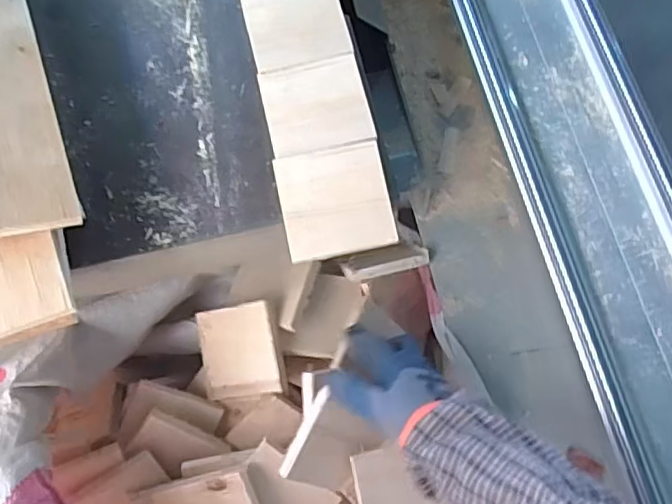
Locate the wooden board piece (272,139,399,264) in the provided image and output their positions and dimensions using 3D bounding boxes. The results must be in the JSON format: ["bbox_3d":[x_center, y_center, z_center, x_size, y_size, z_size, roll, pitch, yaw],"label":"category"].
[{"bbox_3d":[-0.001,-0.044,0.531,0.090,0.012,0.094,-11,70,-1],"label":"wooden board piece"}]

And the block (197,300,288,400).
[{"bbox_3d":[-0.097,0.100,0.627,0.089,0.014,0.091,-12,90,27],"label":"block"}]

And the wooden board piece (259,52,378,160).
[{"bbox_3d":[-0.018,-0.132,0.560,0.089,0.009,0.092,-12,70,-1],"label":"wooden board piece"}]

